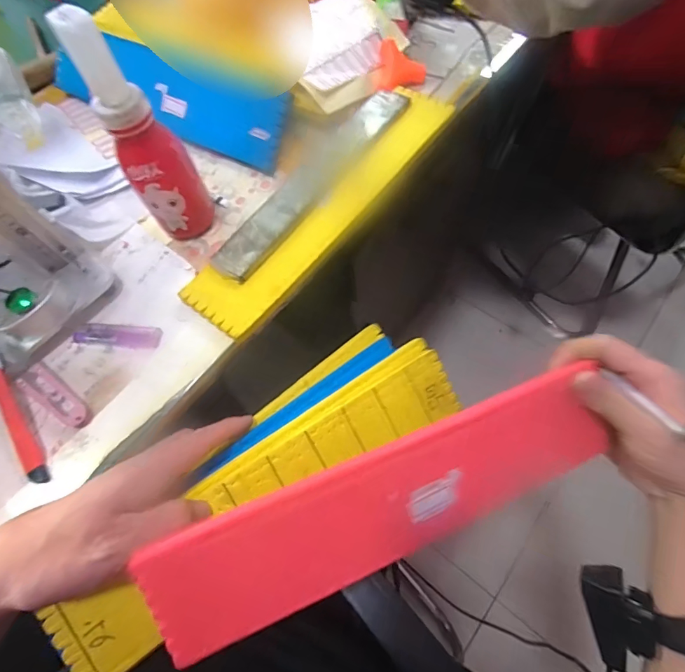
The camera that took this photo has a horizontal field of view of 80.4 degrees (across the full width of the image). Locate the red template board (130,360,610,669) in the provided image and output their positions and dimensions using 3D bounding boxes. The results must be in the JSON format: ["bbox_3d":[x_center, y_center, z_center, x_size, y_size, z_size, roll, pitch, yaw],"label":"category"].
[{"bbox_3d":[0.037,0.109,0.272,0.315,0.007,0.083,-20,103,-12],"label":"red template board"}]

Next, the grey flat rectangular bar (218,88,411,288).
[{"bbox_3d":[-0.026,-0.160,0.401,0.045,0.007,0.267,34,72,17],"label":"grey flat rectangular bar"}]

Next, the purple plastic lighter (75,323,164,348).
[{"bbox_3d":[-0.198,-0.001,0.360,0.078,0.010,0.019,3,66,7],"label":"purple plastic lighter"}]

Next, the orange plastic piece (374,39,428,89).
[{"bbox_3d":[0.060,-0.293,0.459,0.056,0.016,0.054,27,89,-19],"label":"orange plastic piece"}]

